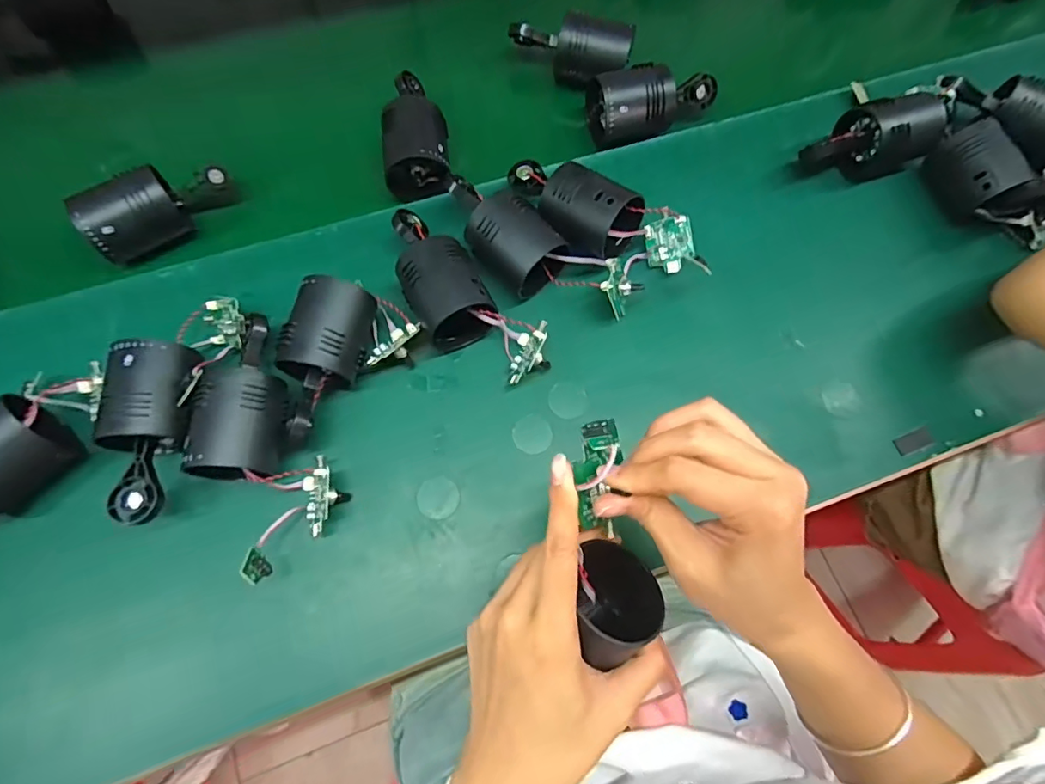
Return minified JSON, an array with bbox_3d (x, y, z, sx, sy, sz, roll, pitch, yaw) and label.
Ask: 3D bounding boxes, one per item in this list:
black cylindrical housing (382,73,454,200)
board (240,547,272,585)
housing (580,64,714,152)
[{"bbox_3d":[-0.094,-0.226,0.451,0.053,0.045,0.114,-9,70,-5],"label":"black cylindrical housing"},{"bbox_3d":[-0.167,0.108,0.325,0.008,0.020,0.021,-38,82,24],"label":"board"},{"bbox_3d":[0.120,-0.261,0.474,0.114,0.055,0.057,-13,71,-6],"label":"housing"}]

